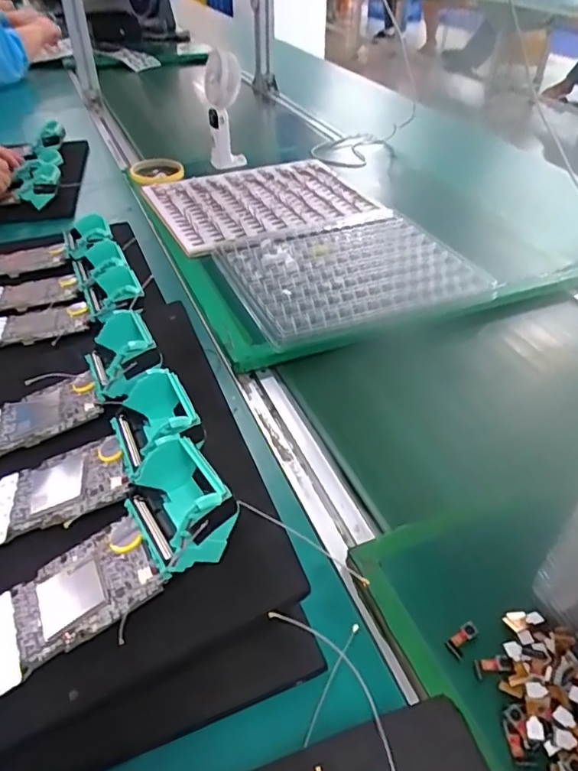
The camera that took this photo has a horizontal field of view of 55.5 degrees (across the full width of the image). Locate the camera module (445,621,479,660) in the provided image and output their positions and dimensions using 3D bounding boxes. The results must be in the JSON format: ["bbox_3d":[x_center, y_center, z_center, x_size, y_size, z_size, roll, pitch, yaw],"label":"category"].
[{"bbox_3d":[0.110,0.160,0.346,0.023,0.004,0.012,-40,51,-20],"label":"camera module"}]

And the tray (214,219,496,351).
[{"bbox_3d":[0.070,-0.145,0.680,0.282,0.034,0.225,-13,39,-18],"label":"tray"}]

